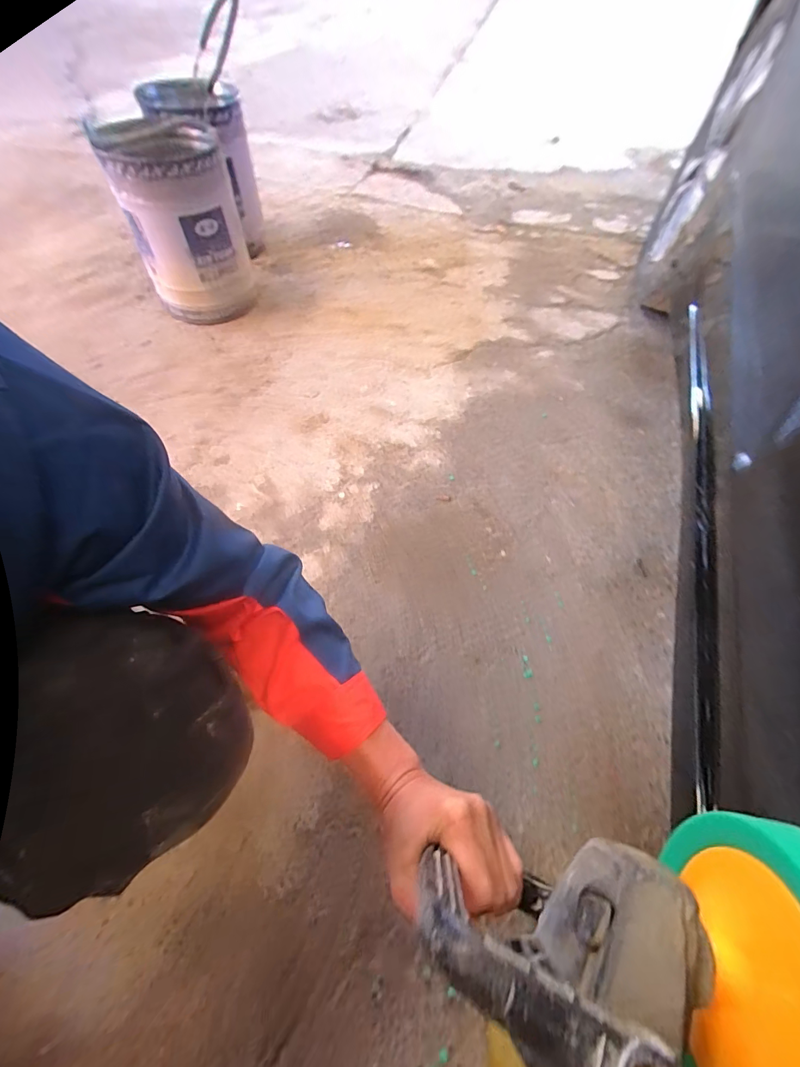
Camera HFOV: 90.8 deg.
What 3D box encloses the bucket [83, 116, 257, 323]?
[{"bbox_3d":[-0.517,-0.736,0.967,0.240,0.376,0.240,-23,63,-14],"label":"bucket"}]

